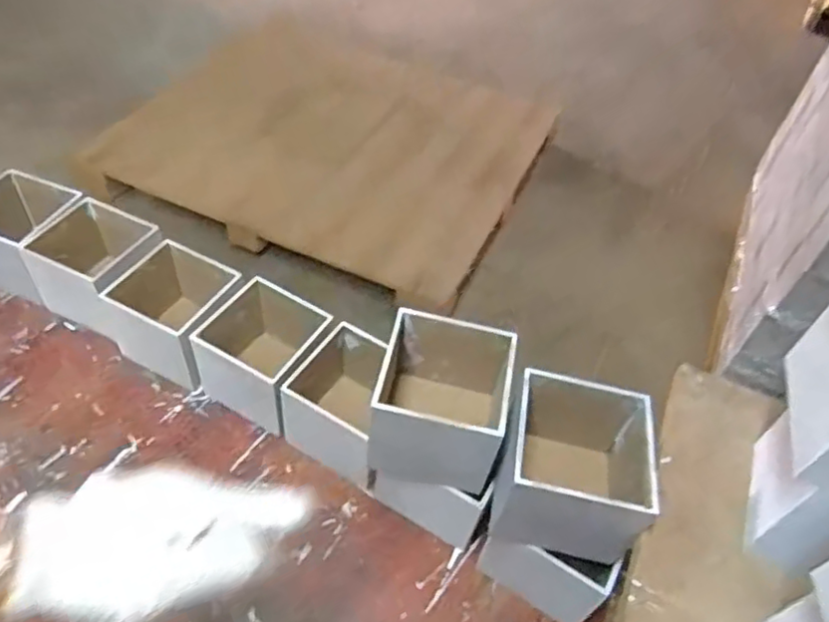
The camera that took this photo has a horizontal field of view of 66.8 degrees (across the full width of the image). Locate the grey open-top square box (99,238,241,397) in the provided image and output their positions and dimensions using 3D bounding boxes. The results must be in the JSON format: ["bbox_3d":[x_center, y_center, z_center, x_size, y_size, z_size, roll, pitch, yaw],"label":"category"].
[{"bbox_3d":[-0.277,0.003,0.759,0.123,0.112,0.106,24,51,13],"label":"grey open-top square box"}]

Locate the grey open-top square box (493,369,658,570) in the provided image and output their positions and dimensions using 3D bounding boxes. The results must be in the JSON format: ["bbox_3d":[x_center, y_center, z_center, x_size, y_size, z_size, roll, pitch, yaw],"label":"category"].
[{"bbox_3d":[0.139,0.134,0.561,0.113,0.113,0.124,13,48,5],"label":"grey open-top square box"}]

